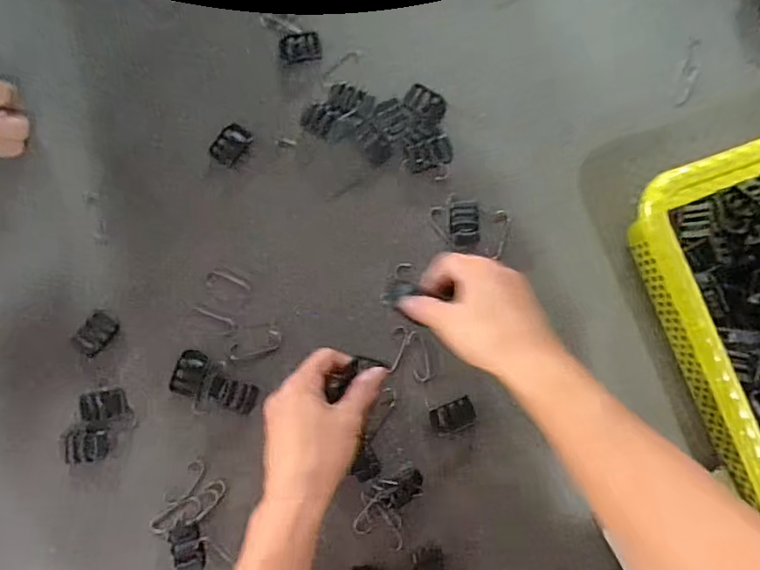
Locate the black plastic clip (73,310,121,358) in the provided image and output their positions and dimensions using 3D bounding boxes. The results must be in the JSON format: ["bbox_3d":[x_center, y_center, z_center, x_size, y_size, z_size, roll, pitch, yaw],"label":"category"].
[{"bbox_3d":[-0.241,0.040,0.447,0.026,0.005,0.034,39,85,3],"label":"black plastic clip"}]

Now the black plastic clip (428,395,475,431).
[{"bbox_3d":[0.062,0.111,0.447,0.037,0.004,0.022,-22,85,-3],"label":"black plastic clip"}]

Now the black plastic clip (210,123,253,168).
[{"bbox_3d":[-0.131,-0.124,0.466,0.029,0.004,0.037,29,84,2],"label":"black plastic clip"}]

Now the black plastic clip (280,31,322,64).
[{"bbox_3d":[-0.072,-0.217,0.481,0.036,0.004,0.028,-8,84,-2],"label":"black plastic clip"}]

